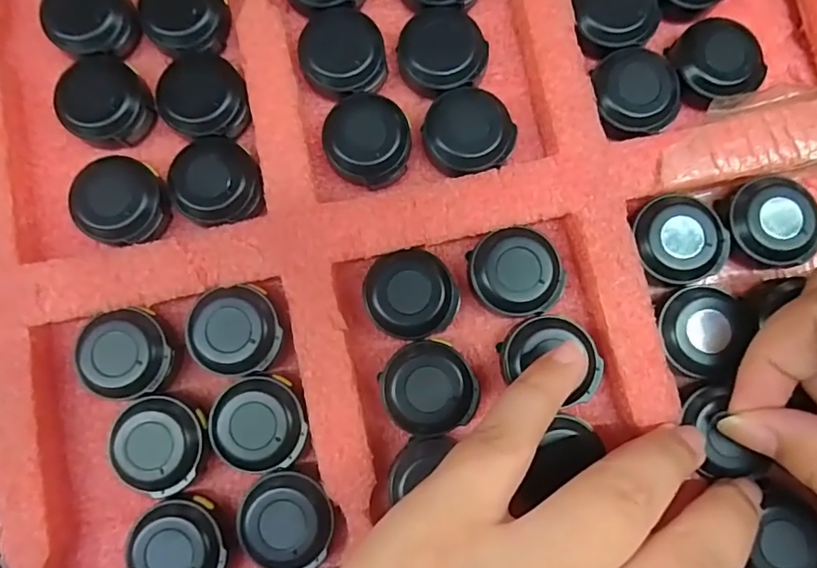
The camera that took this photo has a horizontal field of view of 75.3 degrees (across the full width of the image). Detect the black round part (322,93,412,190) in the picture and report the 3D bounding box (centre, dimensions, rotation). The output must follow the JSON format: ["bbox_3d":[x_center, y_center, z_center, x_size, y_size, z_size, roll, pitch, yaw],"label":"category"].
[{"bbox_3d":[-0.014,-0.049,0.180,0.029,0.012,0.027,0,83,-1],"label":"black round part"}]

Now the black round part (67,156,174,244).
[{"bbox_3d":[-0.096,-0.027,0.178,0.031,0.013,0.028,27,85,3],"label":"black round part"}]

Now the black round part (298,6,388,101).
[{"bbox_3d":[-0.023,-0.080,0.184,0.028,0.011,0.032,-18,84,-2],"label":"black round part"}]

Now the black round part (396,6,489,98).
[{"bbox_3d":[0.011,-0.080,0.184,0.030,0.010,0.029,0,84,0],"label":"black round part"}]

